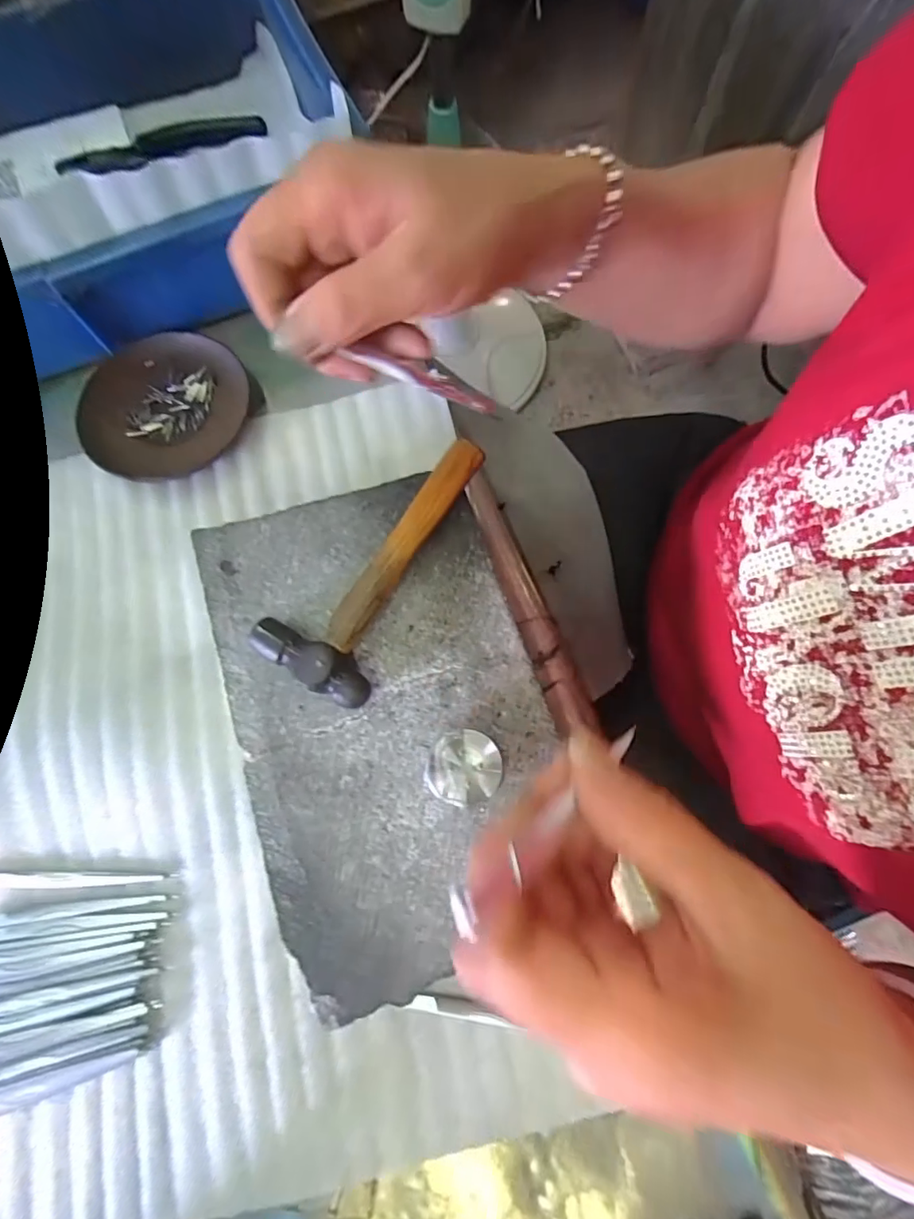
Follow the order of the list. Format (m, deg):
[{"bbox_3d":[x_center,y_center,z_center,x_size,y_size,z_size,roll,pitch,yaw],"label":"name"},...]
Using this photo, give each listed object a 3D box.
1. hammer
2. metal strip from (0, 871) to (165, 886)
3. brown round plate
[{"bbox_3d":[-0.034,-0.027,0.269,0.061,0.022,0.150,33,78,9],"label":"hammer"},{"bbox_3d":[-0.217,0.150,0.289,0.103,0.004,0.007,0,75,1],"label":"metal strip"},{"bbox_3d":[-0.203,-0.143,0.358,0.113,0.011,0.104,0,75,1],"label":"brown round plate"}]

